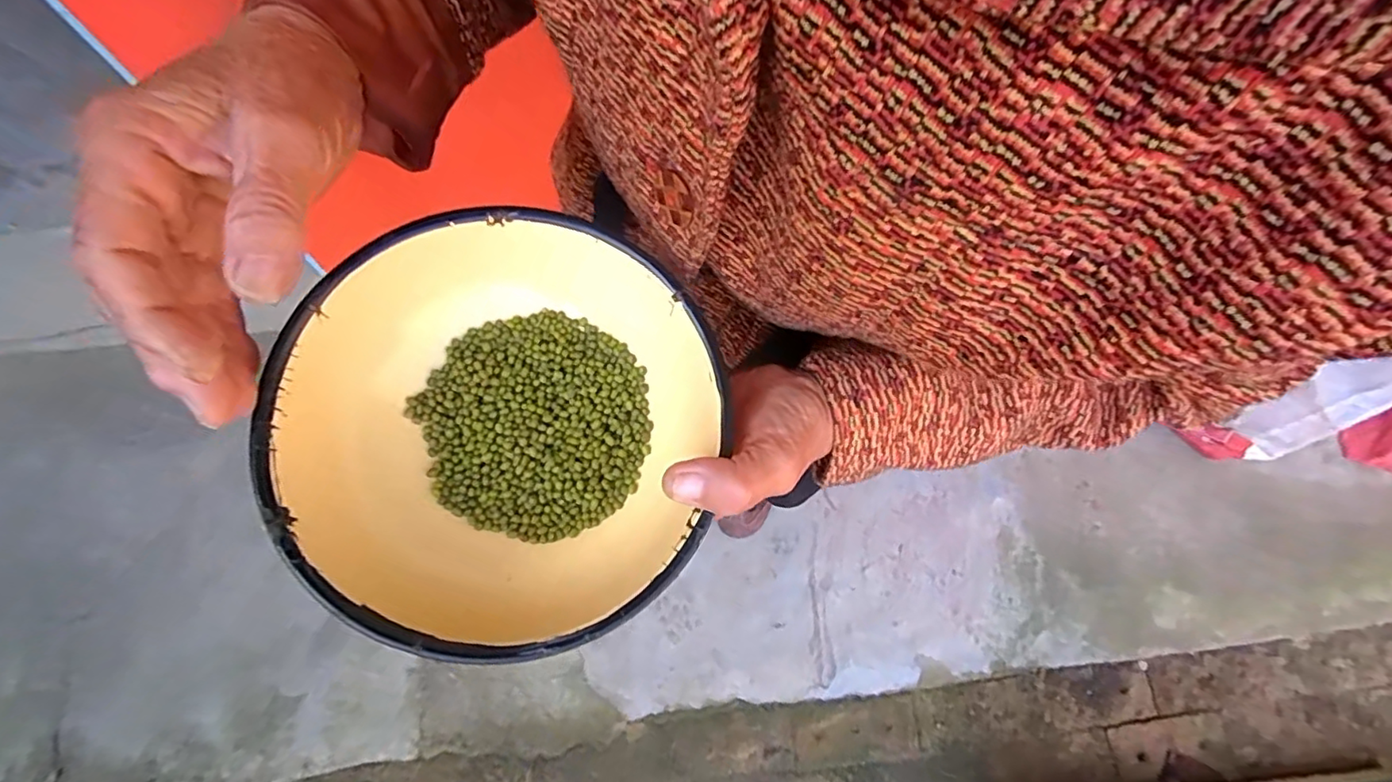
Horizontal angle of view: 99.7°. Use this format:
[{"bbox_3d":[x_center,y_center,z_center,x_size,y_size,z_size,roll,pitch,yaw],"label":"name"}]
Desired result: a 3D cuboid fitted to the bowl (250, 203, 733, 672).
[{"bbox_3d":[-0.074,0.015,0.258,0.171,0.076,0.182,1,69,-3],"label":"bowl"}]

